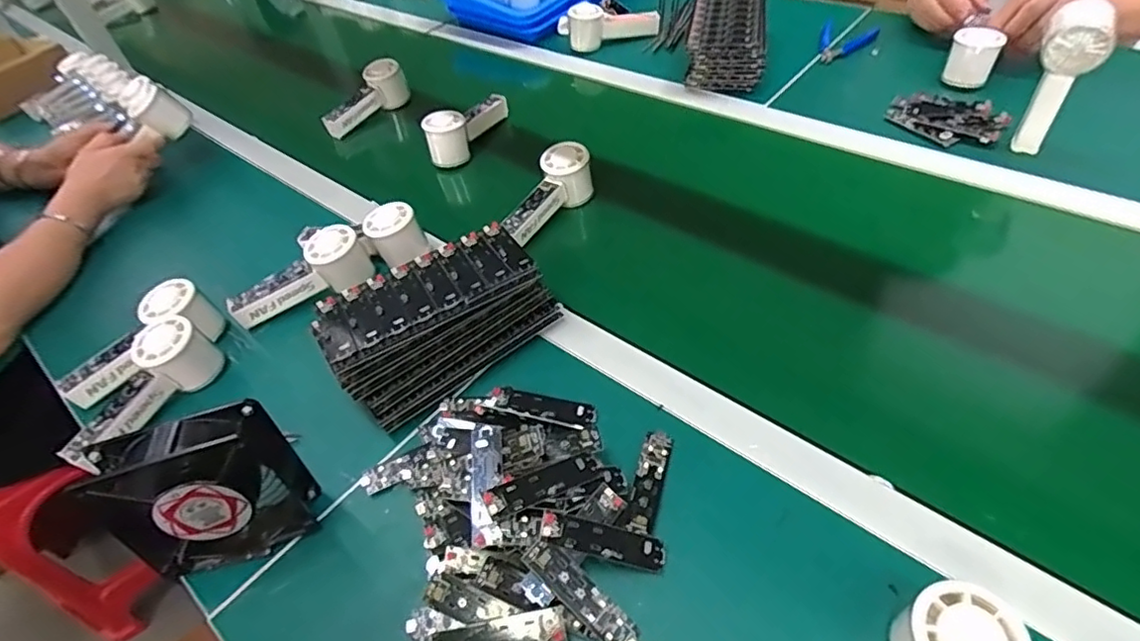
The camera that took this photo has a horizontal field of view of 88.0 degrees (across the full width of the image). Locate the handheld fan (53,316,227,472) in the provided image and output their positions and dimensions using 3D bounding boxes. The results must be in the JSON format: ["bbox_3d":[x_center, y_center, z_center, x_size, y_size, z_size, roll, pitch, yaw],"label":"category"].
[{"bbox_3d":[-0.406,0.070,0.567,0.056,0.063,0.150,26,71,29],"label":"handheld fan"}]

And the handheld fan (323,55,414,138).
[{"bbox_3d":[-0.320,-0.342,0.922,0.048,0.081,0.155,29,68,30],"label":"handheld fan"}]

